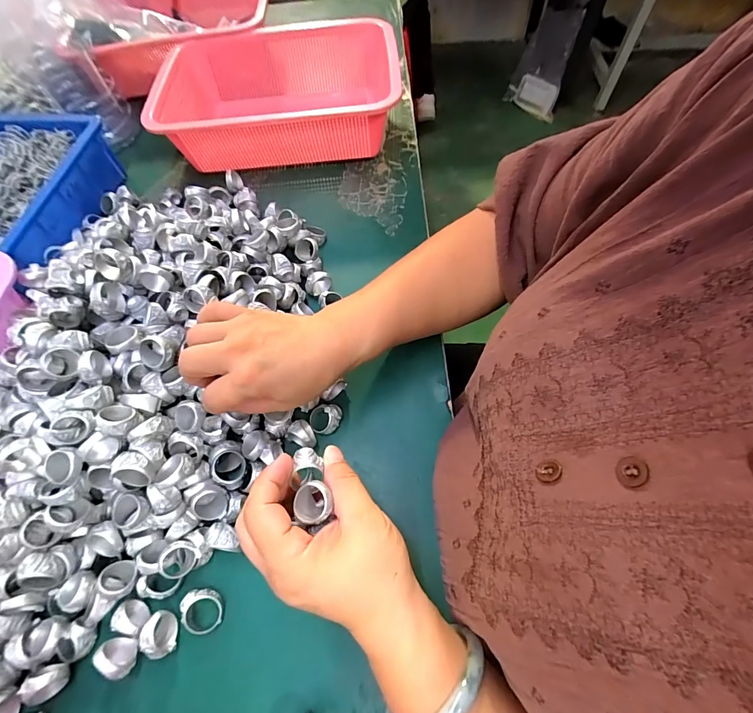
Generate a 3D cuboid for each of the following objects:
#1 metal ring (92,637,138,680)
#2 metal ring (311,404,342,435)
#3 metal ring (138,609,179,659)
[{"bbox_3d":[-0.173,0.201,0.252,0.025,0.025,0.009,31,89,17],"label":"metal ring"},{"bbox_3d":[-0.044,0.054,0.327,0.028,0.018,0.023,-3,61,0],"label":"metal ring"},{"bbox_3d":[-0.148,0.190,0.258,0.016,0.019,0.026,-25,63,-10],"label":"metal ring"}]

